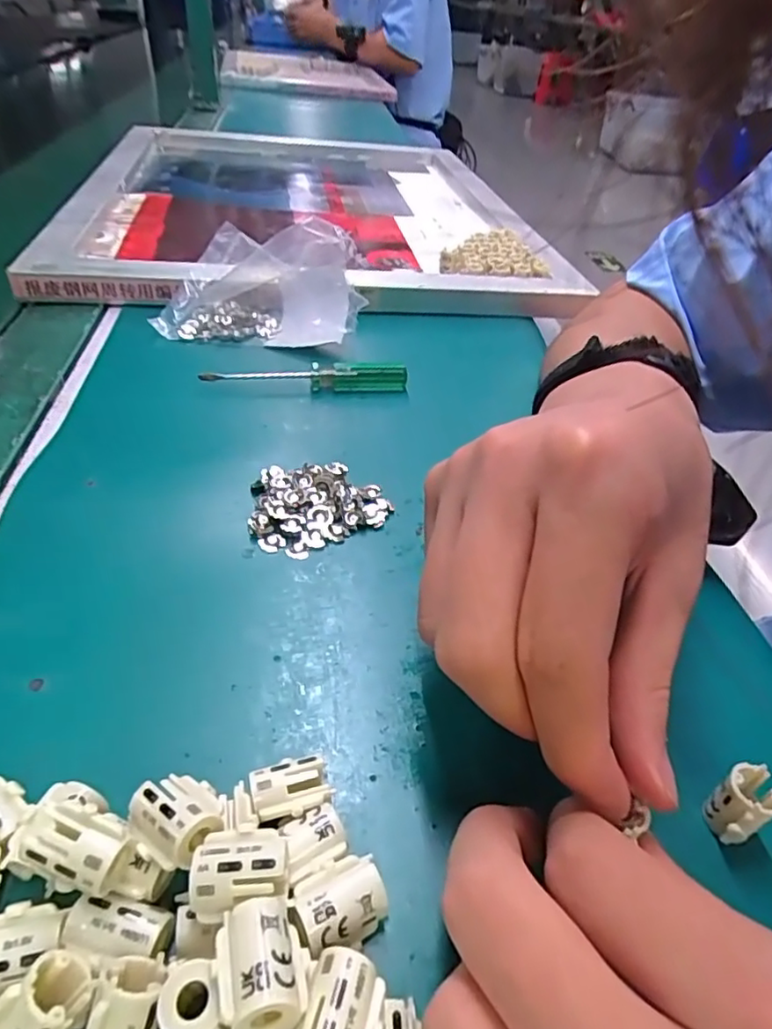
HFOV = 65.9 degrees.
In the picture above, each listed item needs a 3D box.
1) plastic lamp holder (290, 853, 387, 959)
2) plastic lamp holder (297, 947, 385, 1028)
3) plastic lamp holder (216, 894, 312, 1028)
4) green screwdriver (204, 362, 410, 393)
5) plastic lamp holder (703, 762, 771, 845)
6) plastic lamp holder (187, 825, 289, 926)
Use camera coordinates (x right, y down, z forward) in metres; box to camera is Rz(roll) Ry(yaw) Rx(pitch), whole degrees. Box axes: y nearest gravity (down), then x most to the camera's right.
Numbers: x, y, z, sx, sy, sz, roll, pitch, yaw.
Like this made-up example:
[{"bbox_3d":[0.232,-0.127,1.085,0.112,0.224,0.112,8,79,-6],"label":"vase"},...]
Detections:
[{"bbox_3d":[-0.011,0.098,0.149,0.022,0.017,0.018,-10,43,-19],"label":"plastic lamp holder"},{"bbox_3d":[-0.009,0.105,0.122,0.017,0.013,0.024,14,41,8],"label":"plastic lamp holder"},{"bbox_3d":[-0.026,0.096,0.127,0.019,0.018,0.025,-6,42,-15],"label":"plastic lamp holder"},{"bbox_3d":[-0.046,-0.079,0.348,0.116,0.016,0.010,-5,43,-10],"label":"green screwdriver"},{"bbox_3d":[0.103,0.084,0.174,0.016,0.019,0.014,-19,47,-24],"label":"plastic lamp holder"},{"bbox_3d":[-0.034,0.086,0.142,0.021,0.015,0.018,1,41,-7],"label":"plastic lamp holder"}]

